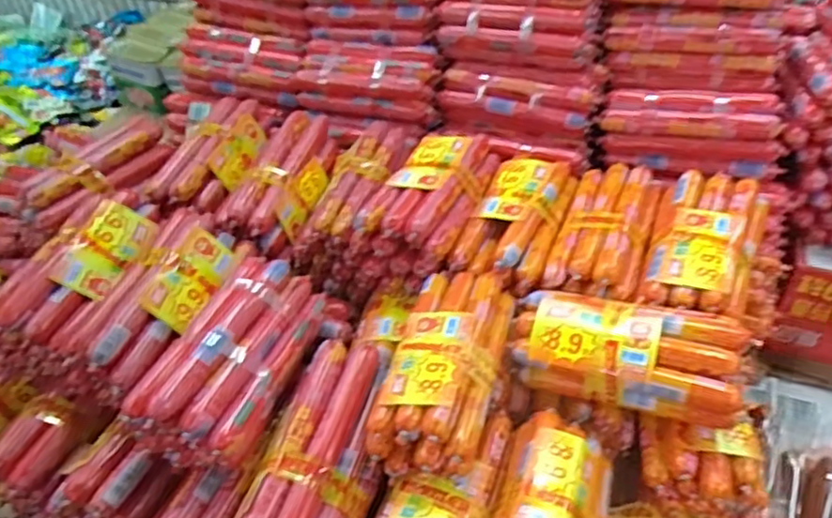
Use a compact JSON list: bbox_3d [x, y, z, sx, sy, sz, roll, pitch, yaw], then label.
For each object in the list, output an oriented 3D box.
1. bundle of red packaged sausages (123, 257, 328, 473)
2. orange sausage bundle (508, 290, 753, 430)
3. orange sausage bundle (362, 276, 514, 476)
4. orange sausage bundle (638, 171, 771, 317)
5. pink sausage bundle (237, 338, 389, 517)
[{"bbox_3d":[-0.132,0.073,0.479,0.072,0.065,0.159,11,44,16],"label":"bundle of red packaged sausages"},{"bbox_3d":[0.148,0.067,0.464,0.153,0.048,0.064,11,44,16],"label":"orange sausage bundle"},{"bbox_3d":[0.026,0.079,0.469,0.078,0.053,0.160,9,44,14],"label":"orange sausage bundle"},{"bbox_3d":[0.237,-0.014,0.527,0.082,0.033,0.146,15,46,20],"label":"orange sausage bundle"},{"bbox_3d":[-0.067,0.134,0.441,0.080,0.054,0.159,10,44,15],"label":"pink sausage bundle"}]

